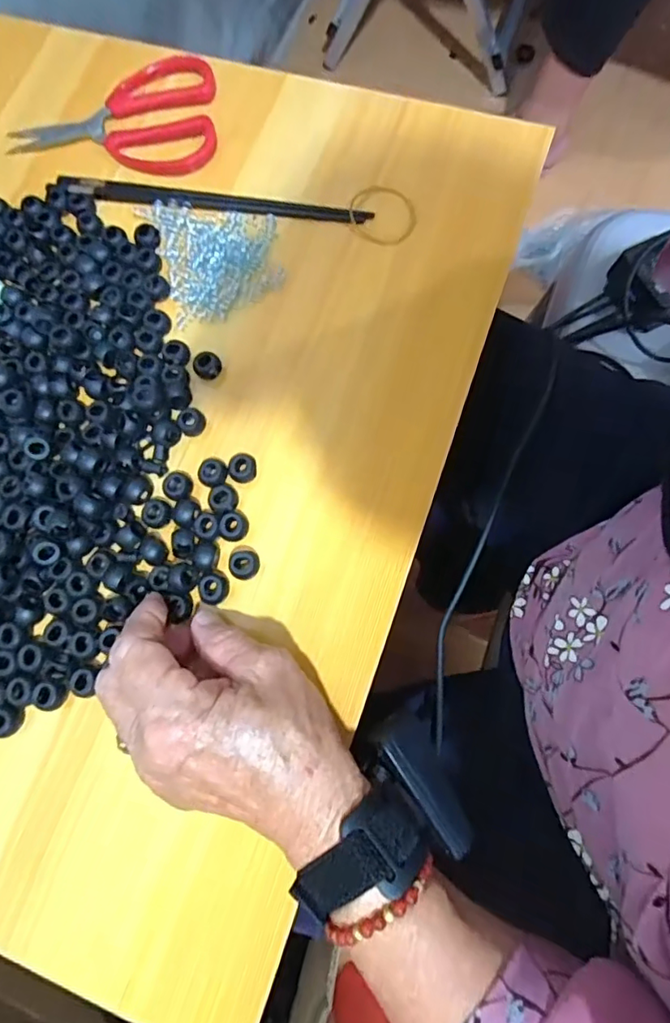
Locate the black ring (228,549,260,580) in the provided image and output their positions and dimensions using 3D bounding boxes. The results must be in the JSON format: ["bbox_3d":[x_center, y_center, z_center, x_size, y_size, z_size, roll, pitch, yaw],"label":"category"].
[{"bbox_3d":[-0.053,0.032,0.311,0.017,0.012,0.017,0,77,2],"label":"black ring"}]

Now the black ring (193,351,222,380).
[{"bbox_3d":[-0.083,-0.095,0.345,0.017,0.012,0.015,-27,77,-5],"label":"black ring"}]

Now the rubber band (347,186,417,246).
[{"bbox_3d":[0.033,-0.208,0.369,0.047,0.004,0.044,0,77,2],"label":"rubber band"}]

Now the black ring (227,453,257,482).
[{"bbox_3d":[-0.057,-0.026,0.326,0.017,0.010,0.018,0,77,2],"label":"black ring"}]

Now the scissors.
[{"bbox_3d":[-0.169,-0.299,0.405,0.155,0.020,0.093,-3,77,1],"label":"scissors"}]

